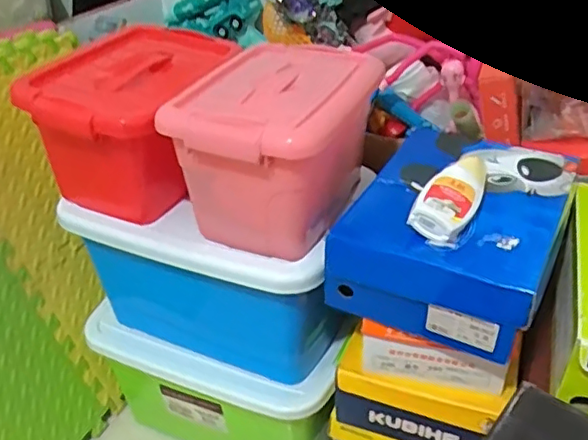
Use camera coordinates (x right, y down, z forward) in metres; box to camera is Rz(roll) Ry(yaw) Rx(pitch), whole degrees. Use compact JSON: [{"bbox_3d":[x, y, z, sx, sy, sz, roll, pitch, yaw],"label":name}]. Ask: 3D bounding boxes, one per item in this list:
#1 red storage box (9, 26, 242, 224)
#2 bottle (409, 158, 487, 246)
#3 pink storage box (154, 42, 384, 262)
[{"bbox_3d":[-0.201,-0.120,0.772,0.193,0.173,0.248,6,36,14],"label":"red storage box"},{"bbox_3d":[0.173,-0.028,0.637,0.053,0.038,0.152,17,40,27],"label":"bottle"},{"bbox_3d":[-0.015,-0.083,0.705,0.175,0.171,0.243,15,39,24],"label":"pink storage box"}]

